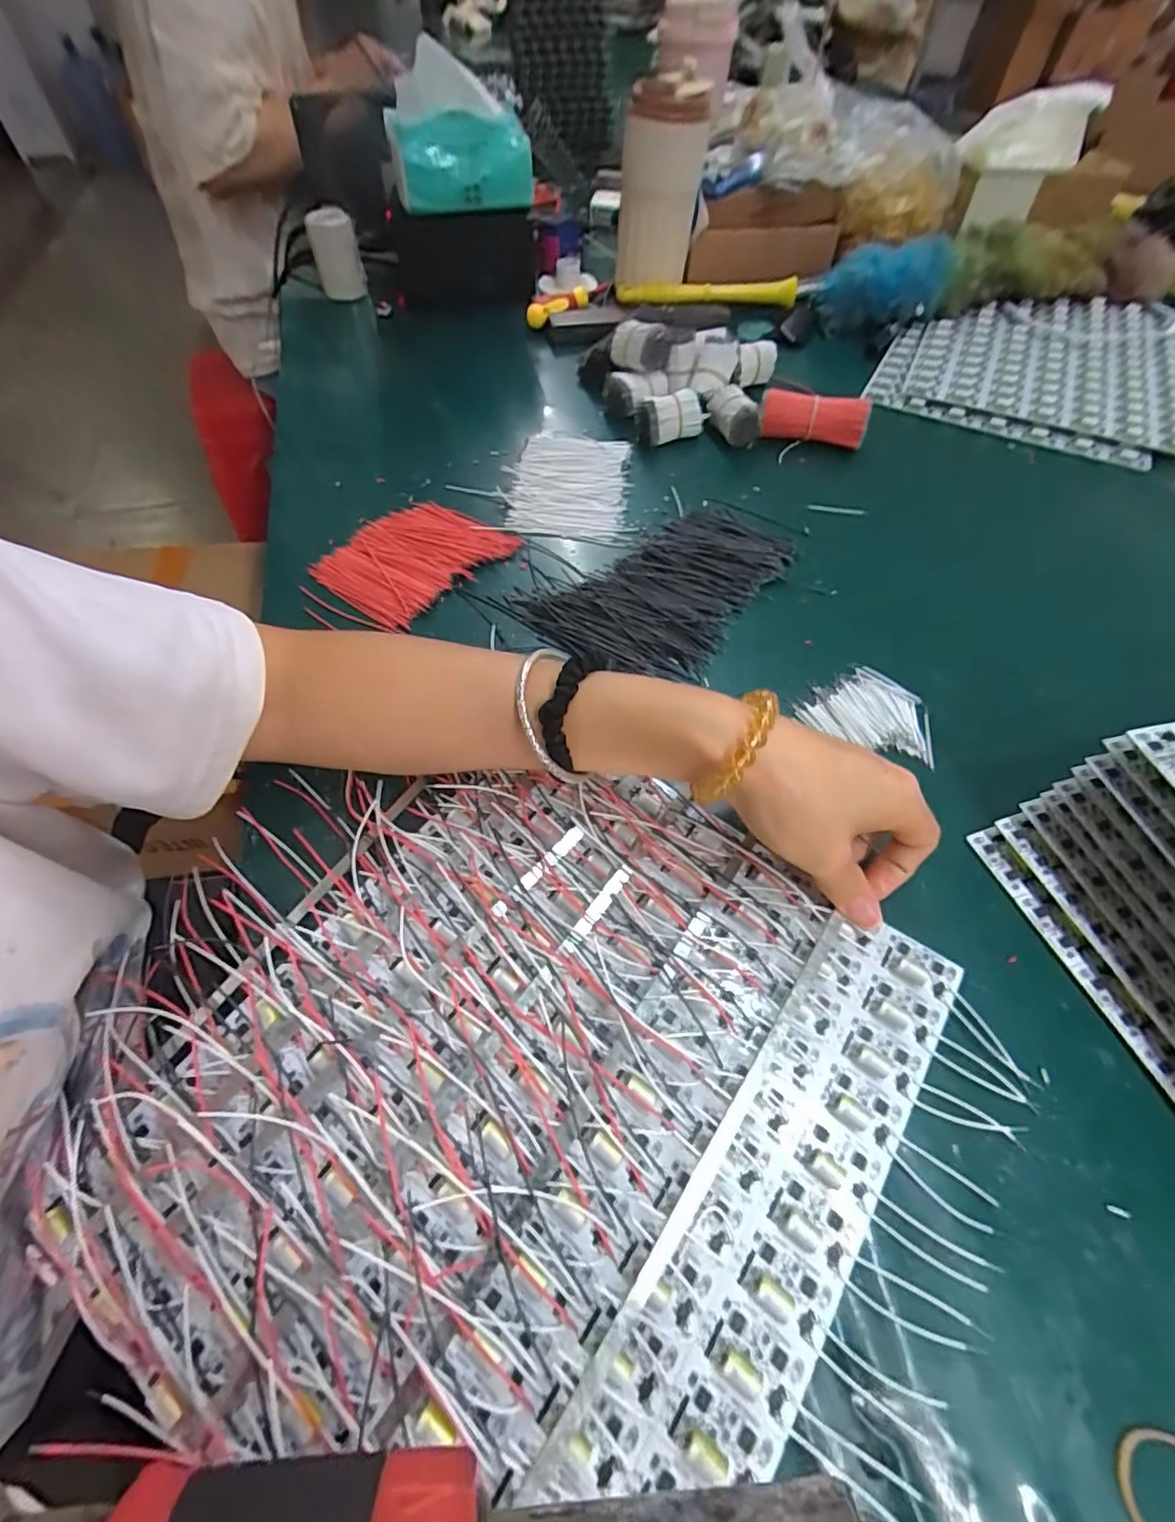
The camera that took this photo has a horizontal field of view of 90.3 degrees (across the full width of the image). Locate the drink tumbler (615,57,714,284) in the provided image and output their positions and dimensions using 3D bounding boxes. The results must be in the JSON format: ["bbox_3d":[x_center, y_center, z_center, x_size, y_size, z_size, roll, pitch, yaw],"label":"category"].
[{"bbox_3d":[0.077,-0.596,0.604,0.082,0.145,0.094,9,57,6],"label":"drink tumbler"}]

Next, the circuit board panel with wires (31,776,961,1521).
[{"bbox_3d":[-0.023,0.123,0.234,0.265,0.022,0.281,34,63,20],"label":"circuit board panel with wires"}]

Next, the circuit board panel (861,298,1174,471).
[{"bbox_3d":[0.454,-0.408,0.594,0.267,0.027,0.296,24,60,15],"label":"circuit board panel"}]

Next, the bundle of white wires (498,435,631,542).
[{"bbox_3d":[-0.016,-0.222,0.466,0.093,0.009,0.114,4,57,3],"label":"bundle of white wires"}]

